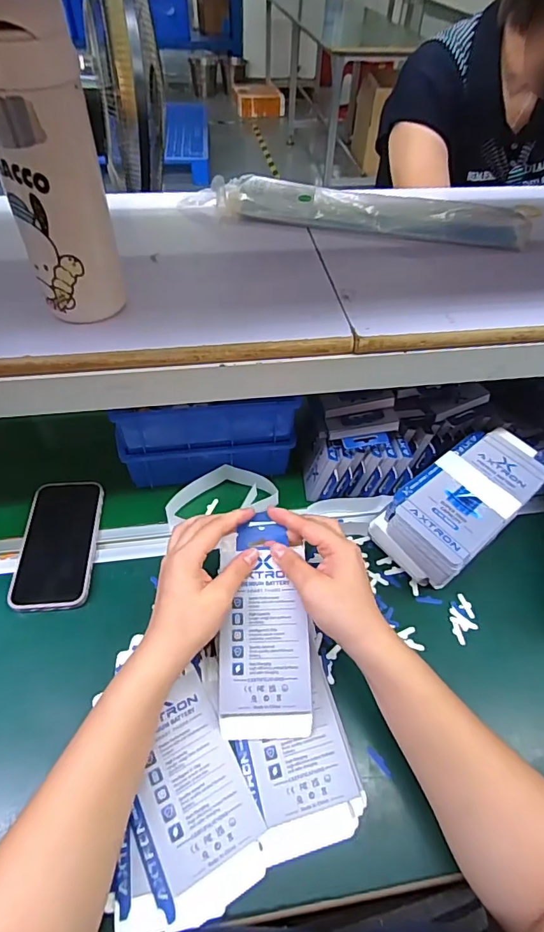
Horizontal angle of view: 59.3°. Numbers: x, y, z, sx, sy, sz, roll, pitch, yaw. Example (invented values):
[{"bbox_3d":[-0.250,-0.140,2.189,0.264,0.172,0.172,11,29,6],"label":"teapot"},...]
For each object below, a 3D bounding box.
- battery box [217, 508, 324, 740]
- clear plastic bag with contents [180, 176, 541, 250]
[{"bbox_3d":[-0.008,0.140,0.423,0.077,0.021,0.182,-2,75,-4],"label":"battery box"},{"bbox_3d":[0.091,-0.281,0.521,0.364,0.025,0.071,7,50,4],"label":"clear plastic bag with contents"}]

